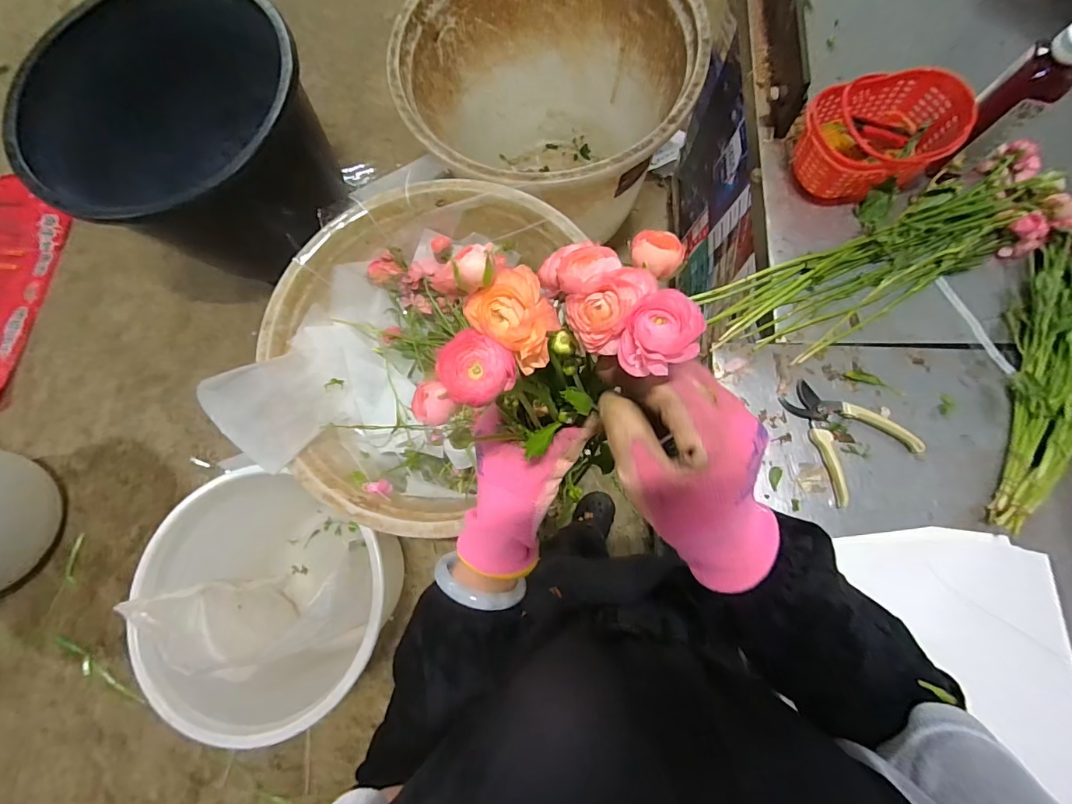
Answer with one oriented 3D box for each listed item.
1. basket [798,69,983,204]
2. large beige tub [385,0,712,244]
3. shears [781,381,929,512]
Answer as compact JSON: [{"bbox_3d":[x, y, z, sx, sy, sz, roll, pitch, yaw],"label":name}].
[{"bbox_3d":[0.471,-0.367,0.645,0.200,0.098,0.146,-24,77,-1],"label":"basket"},{"bbox_3d":[0.033,-0.795,1.328,0.733,0.581,0.727,-1,77,4],"label":"large beige tub"},{"bbox_3d":[0.392,0.037,0.588,0.123,0.023,0.149,-37,77,-4],"label":"shears"}]

